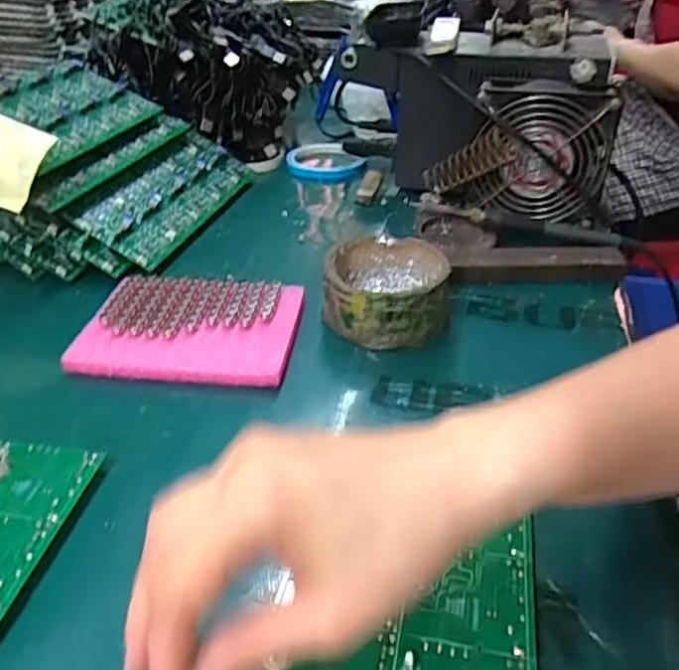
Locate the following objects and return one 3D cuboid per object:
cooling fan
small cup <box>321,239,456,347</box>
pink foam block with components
[{"bbox_3d":[0.178,-0.161,0.544,0.115,0.105,0.042,8,36,9],"label":"cooling fan"},{"bbox_3d":[0.033,-0.033,0.443,0.084,0.046,0.082,1,36,-1],"label":"small cup"},{"bbox_3d":[-0.101,-0.006,0.429,0.137,0.018,0.103,3,36,3],"label":"pink foam block with components"}]

